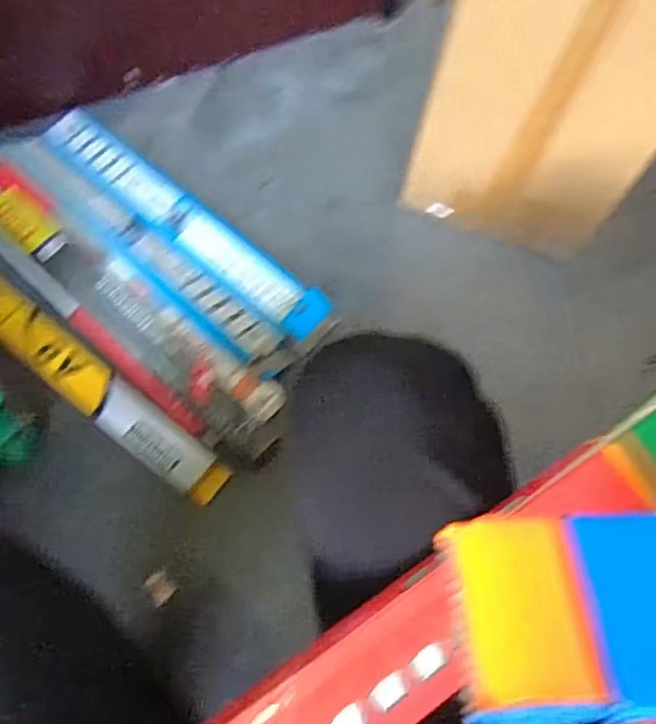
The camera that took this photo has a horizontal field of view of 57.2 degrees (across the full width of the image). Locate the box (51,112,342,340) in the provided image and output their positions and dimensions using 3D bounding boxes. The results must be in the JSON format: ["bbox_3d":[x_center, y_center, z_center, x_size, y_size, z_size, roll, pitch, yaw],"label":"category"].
[{"bbox_3d":[-0.220,-0.218,0.882,0.545,0.040,0.078,38,74,14],"label":"box"}]

